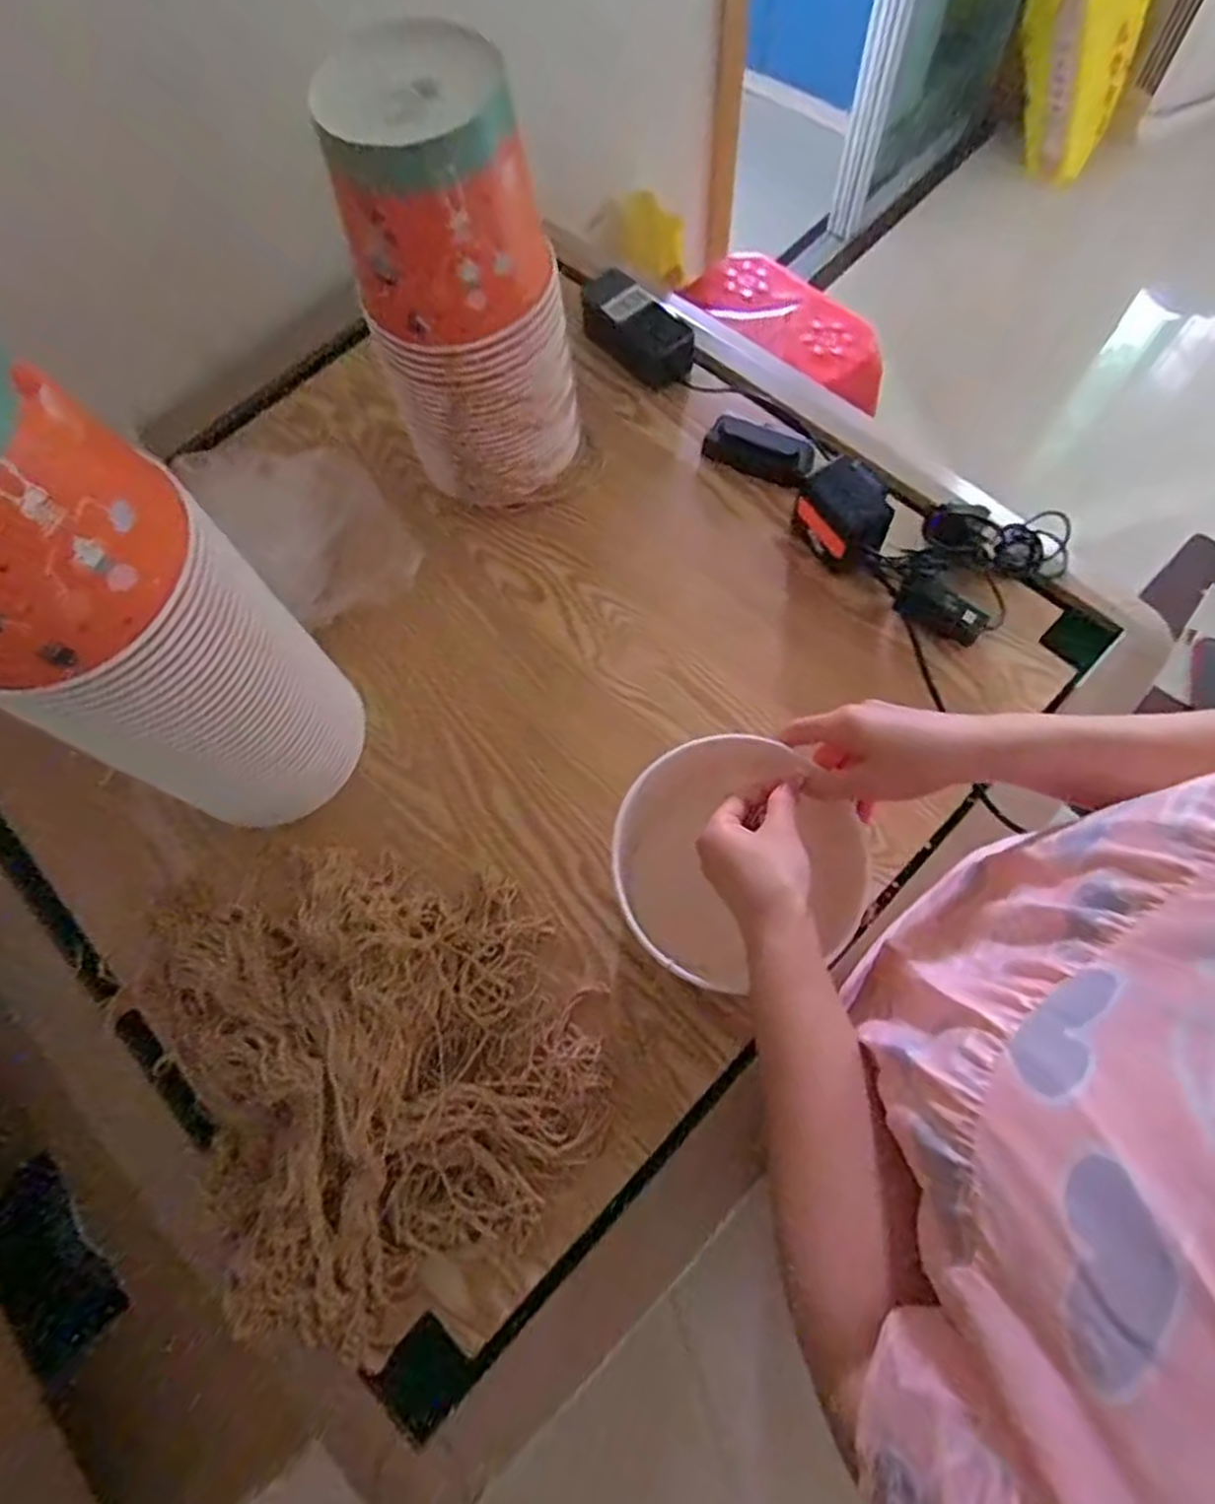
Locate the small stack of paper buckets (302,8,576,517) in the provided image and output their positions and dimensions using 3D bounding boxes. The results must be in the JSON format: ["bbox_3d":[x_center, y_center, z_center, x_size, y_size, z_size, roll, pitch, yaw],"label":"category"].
[{"bbox_3d":[-0.113,-0.359,0.617,0.154,0.313,0.135,-11,69,-2],"label":"small stack of paper buckets"}]

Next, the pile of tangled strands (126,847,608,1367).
[{"bbox_3d":[-0.173,0.203,0.541,0.283,0.059,0.341,-33,71,-10],"label":"pile of tangled strands"}]

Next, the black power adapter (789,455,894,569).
[{"bbox_3d":[0.214,-0.211,0.676,0.054,0.072,0.084,-35,72,-11],"label":"black power adapter"}]

